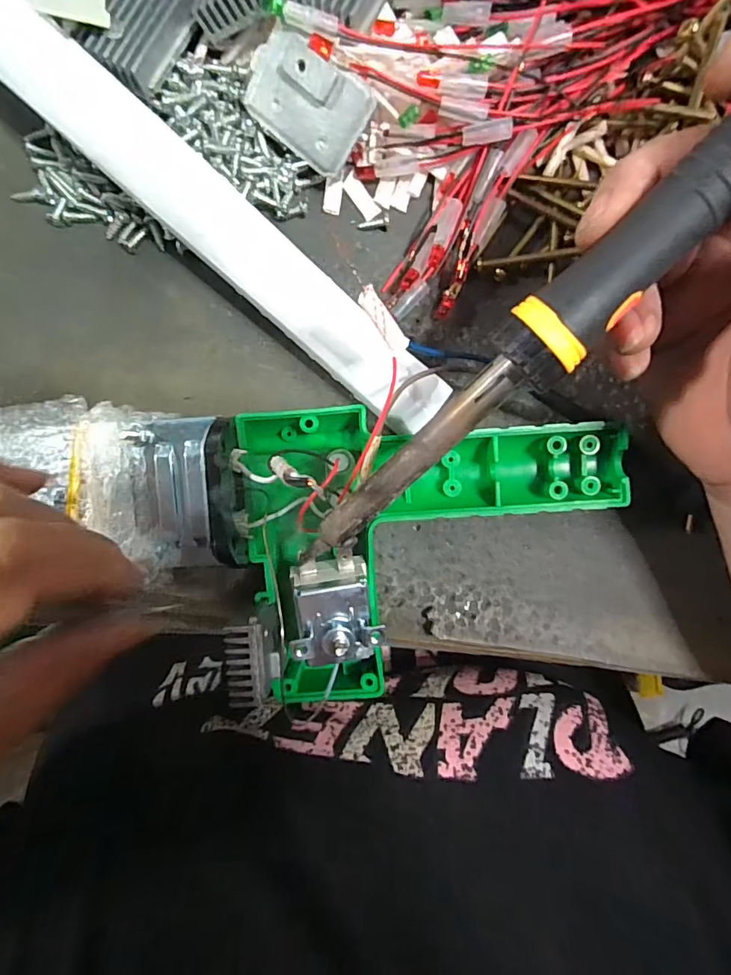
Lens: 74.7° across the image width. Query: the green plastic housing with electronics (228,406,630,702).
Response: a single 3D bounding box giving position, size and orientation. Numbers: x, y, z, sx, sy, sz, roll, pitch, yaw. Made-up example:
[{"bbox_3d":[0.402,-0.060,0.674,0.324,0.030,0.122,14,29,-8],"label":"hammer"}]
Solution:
[{"bbox_3d":[0.025,0.028,0.196,0.146,0.047,0.114,0,95,-2],"label":"green plastic housing with electronics"}]

